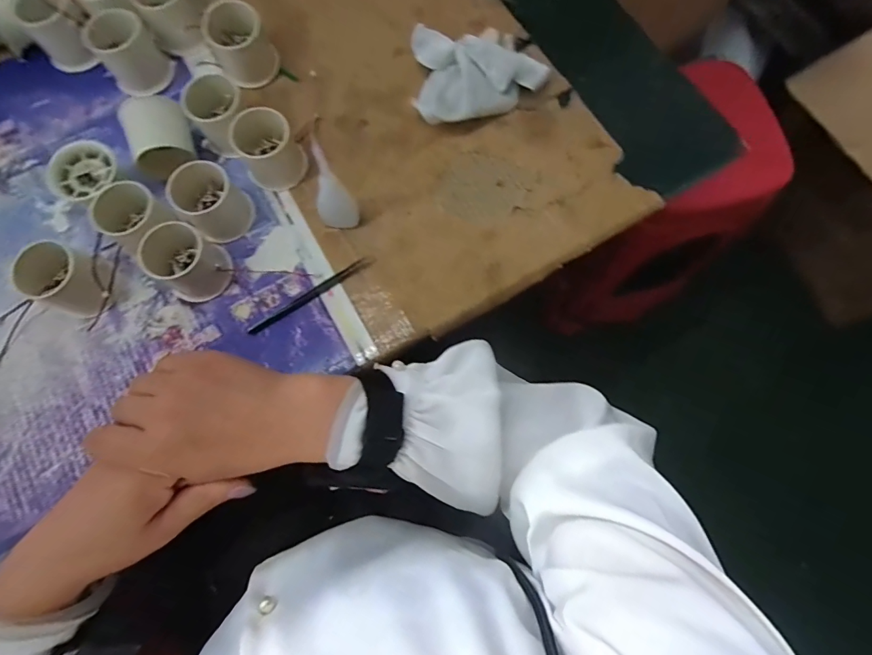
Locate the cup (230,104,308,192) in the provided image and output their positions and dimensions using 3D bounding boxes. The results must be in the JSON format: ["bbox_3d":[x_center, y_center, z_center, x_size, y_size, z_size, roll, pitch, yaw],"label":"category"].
[{"bbox_3d":[-0.157,-0.167,0.399,0.053,0.044,0.057,0,76,1],"label":"cup"}]

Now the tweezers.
[{"bbox_3d":[-0.111,-0.030,0.388,0.123,0.006,0.010,-35,78,-7],"label":"tweezers"}]

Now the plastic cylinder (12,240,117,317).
[{"bbox_3d":[-0.311,-0.041,0.364,0.052,0.047,0.049,17,77,5],"label":"plastic cylinder"}]

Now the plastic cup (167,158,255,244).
[{"bbox_3d":[-0.200,-0.111,0.386,0.052,0.049,0.054,0,76,1],"label":"plastic cup"}]

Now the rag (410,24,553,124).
[{"bbox_3d":[0.038,-0.260,0.427,0.132,0.044,0.111,-13,76,-2],"label":"rag"}]

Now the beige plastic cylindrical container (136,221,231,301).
[{"bbox_3d":[-0.215,-0.056,0.373,0.053,0.049,0.054,0,76,1],"label":"beige plastic cylindrical container"}]

